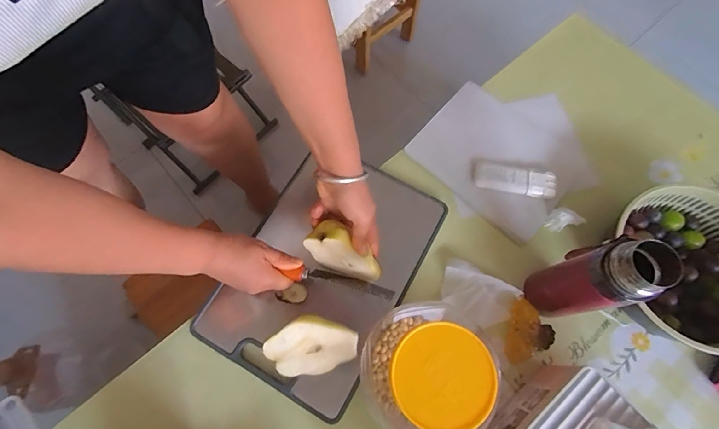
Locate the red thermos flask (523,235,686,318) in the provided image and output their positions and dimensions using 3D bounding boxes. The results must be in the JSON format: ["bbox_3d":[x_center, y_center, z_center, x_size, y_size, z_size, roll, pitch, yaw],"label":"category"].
[{"bbox_3d":[0.272,0.083,0.450,0.063,0.217,0.071,-8,70,-3],"label":"red thermos flask"}]

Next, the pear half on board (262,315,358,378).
[{"bbox_3d":[-0.060,0.162,0.476,0.121,0.035,0.078,-32,101,20],"label":"pear half on board"}]

